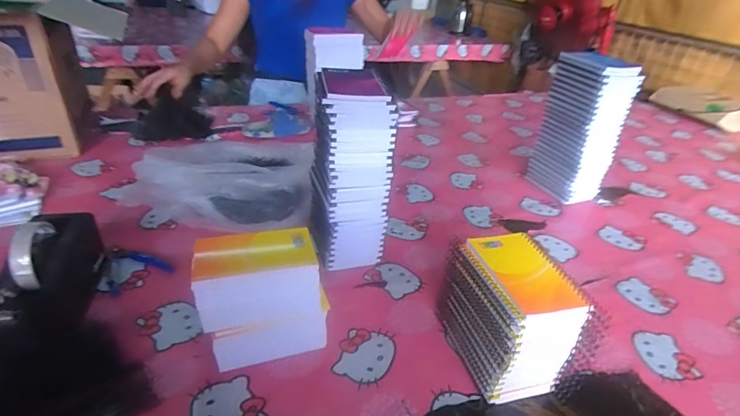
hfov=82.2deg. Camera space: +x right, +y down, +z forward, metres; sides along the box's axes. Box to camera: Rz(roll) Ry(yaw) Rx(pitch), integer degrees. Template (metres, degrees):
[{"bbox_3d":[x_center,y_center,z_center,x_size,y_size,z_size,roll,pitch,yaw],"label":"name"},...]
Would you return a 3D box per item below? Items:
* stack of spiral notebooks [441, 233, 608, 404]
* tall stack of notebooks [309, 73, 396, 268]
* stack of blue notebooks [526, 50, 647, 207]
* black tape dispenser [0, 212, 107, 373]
[{"bbox_3d":[0.166,0.127,0.516,0.094,0.147,0.145,-6,32,-18],"label":"stack of spiral notebooks"},{"bbox_3d":[-0.029,-0.048,0.651,0.113,0.293,0.116,1,31,-7],"label":"tall stack of notebooks"},{"bbox_3d":[0.454,-0.167,0.917,0.104,0.293,0.140,-5,32,-17],"label":"stack of blue notebooks"},{"bbox_3d":[-0.398,0.095,0.522,0.071,0.112,0.230,-4,32,-15],"label":"black tape dispenser"}]

